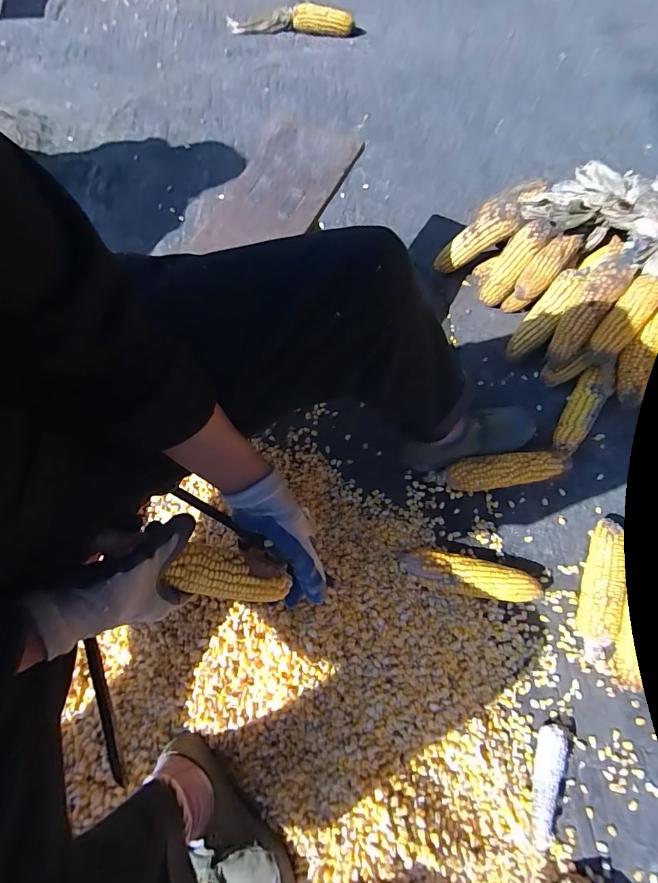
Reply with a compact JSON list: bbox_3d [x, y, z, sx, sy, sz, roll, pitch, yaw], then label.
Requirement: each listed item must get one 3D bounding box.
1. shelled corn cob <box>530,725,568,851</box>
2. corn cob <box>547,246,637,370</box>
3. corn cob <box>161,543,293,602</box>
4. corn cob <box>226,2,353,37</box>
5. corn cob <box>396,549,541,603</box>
[{"bbox_3d":[0.301,0.477,0.562,0.038,0.035,0.145,20,74,7],"label":"shelled corn cob"},{"bbox_3d":[0.428,-0.215,0.679,0.054,0.197,0.043,24,33,6],"label":"corn cob"},{"bbox_3d":[-0.098,0.130,0.403,0.114,0.036,0.048,18,68,-30],"label":"corn cob"},{"bbox_3d":[-0.106,-1.156,1.110,0.352,0.064,0.051,-3,72,-2],"label":"corn cob"},{"bbox_3d":[0.218,0.211,0.636,0.221,0.057,0.061,8,73,4],"label":"corn cob"}]

